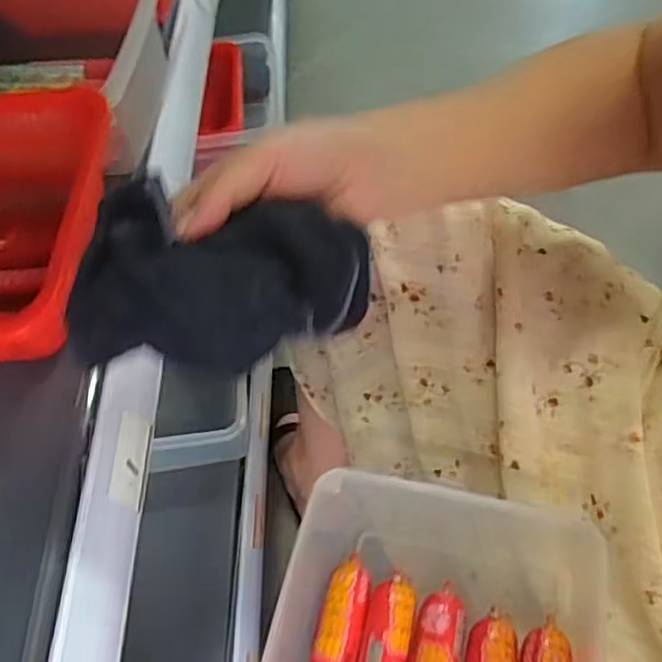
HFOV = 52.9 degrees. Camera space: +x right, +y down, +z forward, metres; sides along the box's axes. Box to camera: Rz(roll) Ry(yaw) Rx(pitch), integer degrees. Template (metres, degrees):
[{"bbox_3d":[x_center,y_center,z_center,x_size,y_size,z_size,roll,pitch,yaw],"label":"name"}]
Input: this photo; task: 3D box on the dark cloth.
[{"bbox_3d":[-0.048,-0.022,0.317,0.134,0.070,0.081,-6,57,0],"label":"dark cloth"}]

